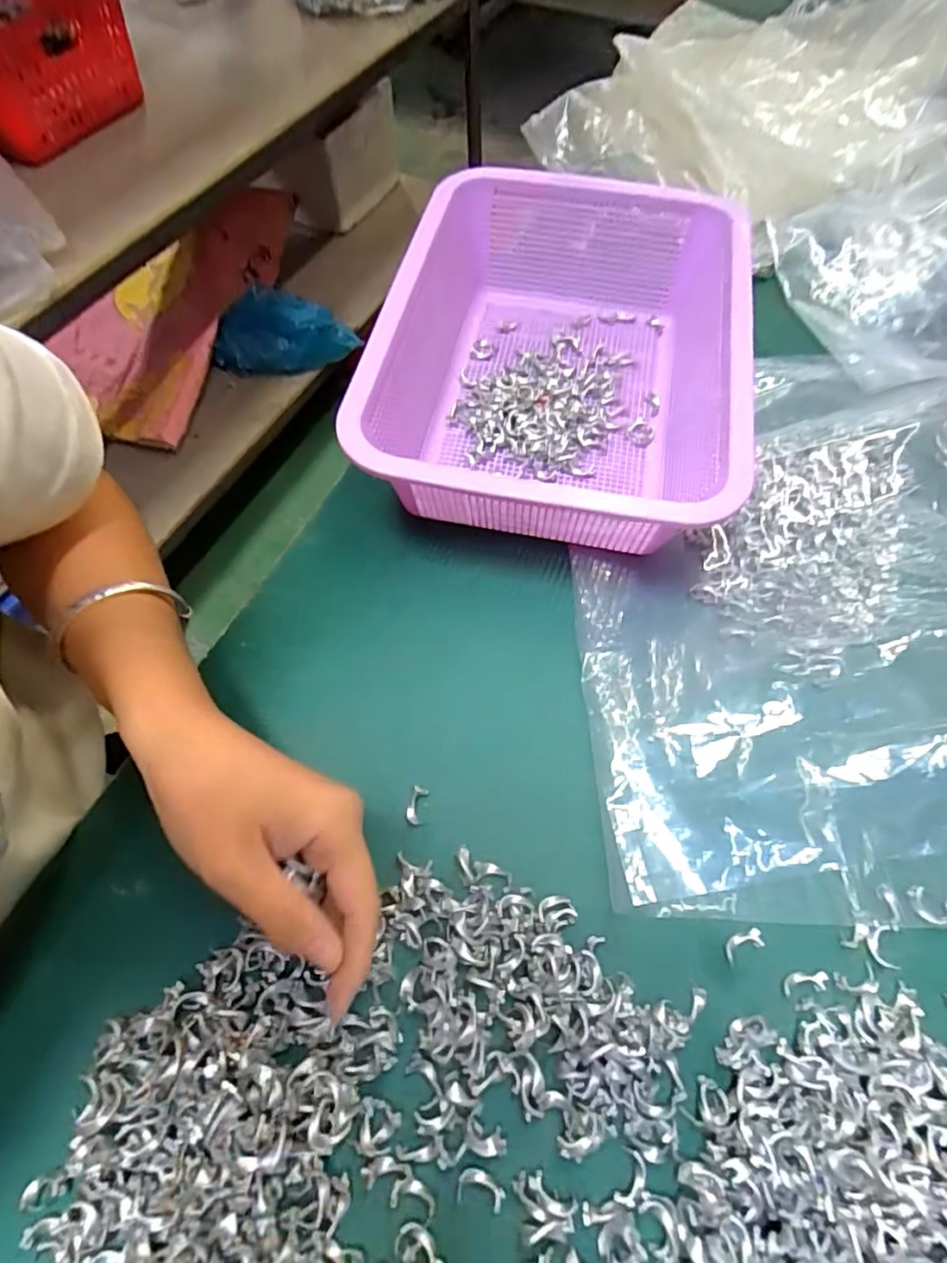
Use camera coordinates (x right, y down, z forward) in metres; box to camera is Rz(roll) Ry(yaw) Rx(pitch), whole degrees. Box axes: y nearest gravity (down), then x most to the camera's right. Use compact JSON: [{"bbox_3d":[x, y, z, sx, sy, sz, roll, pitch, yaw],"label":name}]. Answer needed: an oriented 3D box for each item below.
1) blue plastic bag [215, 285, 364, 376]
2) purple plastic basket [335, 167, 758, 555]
[{"bbox_3d":[-0.391,-0.589,1.157,0.293,0.123,0.086,3,63,18],"label":"blue plastic bag"},{"bbox_3d":[0.061,-0.180,0.393,0.225,0.081,0.288,11,64,7],"label":"purple plastic basket"}]

